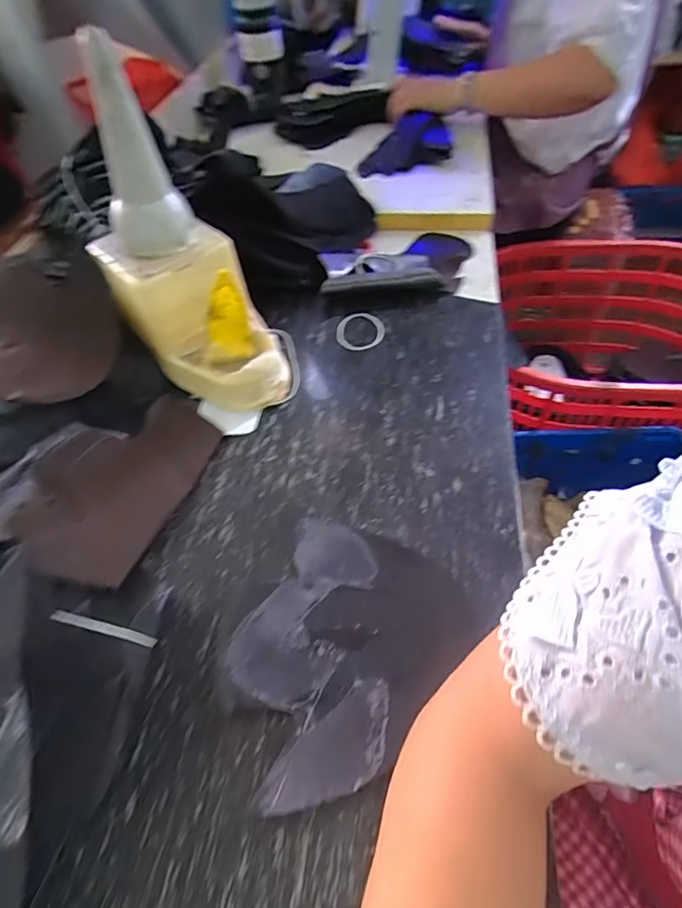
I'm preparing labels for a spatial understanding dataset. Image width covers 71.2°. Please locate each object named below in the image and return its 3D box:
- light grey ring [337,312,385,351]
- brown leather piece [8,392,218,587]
[{"bbox_3d":[0.022,-0.139,0.535,0.053,0.006,0.061,-5,52,1],"label":"light grey ring"},{"bbox_3d":[-0.195,0.016,0.414,0.120,0.016,0.190,22,50,5],"label":"brown leather piece"}]

